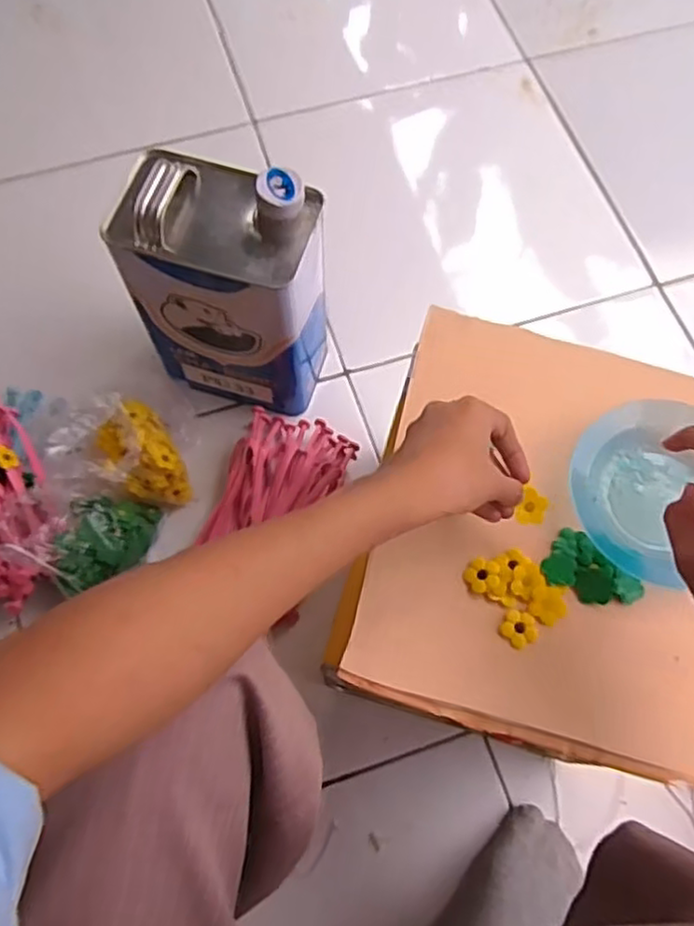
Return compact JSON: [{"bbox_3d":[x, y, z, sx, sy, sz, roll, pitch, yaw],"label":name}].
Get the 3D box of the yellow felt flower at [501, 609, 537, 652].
[{"bbox_3d":[0.111,0.105,0.437,0.023,0.004,0.023,0,69,-1],"label":"yellow felt flower"}]

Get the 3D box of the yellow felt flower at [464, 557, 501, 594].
[{"bbox_3d":[0.091,0.074,0.451,0.023,0.008,0.022,0,69,-1],"label":"yellow felt flower"}]

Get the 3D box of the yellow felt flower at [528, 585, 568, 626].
[{"bbox_3d":[0.130,0.092,0.443,0.023,0.004,0.023,0,69,-1],"label":"yellow felt flower"}]

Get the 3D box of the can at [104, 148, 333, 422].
[{"bbox_3d":[-0.110,-0.168,0.660,0.169,0.253,0.116,15,69,5],"label":"can"}]

